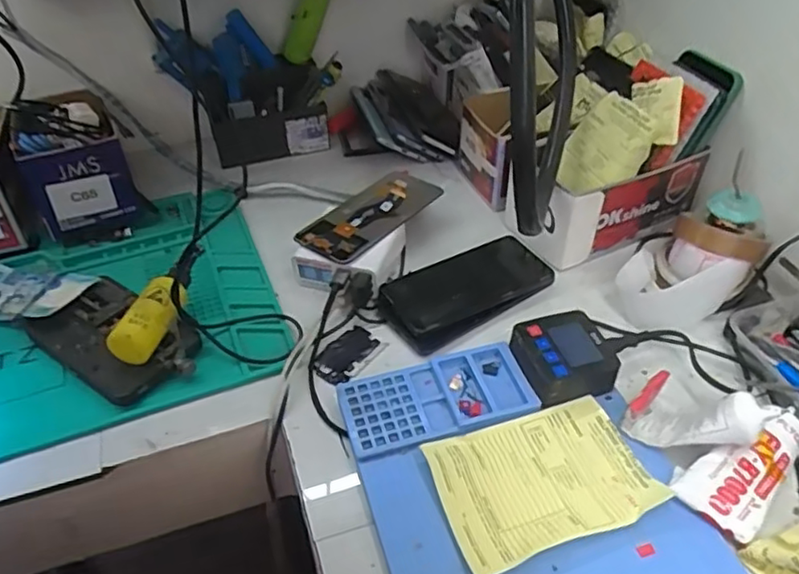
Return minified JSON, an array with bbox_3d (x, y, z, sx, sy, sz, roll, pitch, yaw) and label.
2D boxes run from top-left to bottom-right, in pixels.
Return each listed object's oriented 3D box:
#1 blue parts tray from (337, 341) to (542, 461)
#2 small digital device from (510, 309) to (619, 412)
[{"bbox_3d":[0.032,0.092,0.517,0.151,0.015,0.074,-13,44,-13],"label":"blue parts tray"},{"bbox_3d":[0.136,0.058,0.535,0.076,0.034,0.075,-12,44,-12],"label":"small digital device"}]

